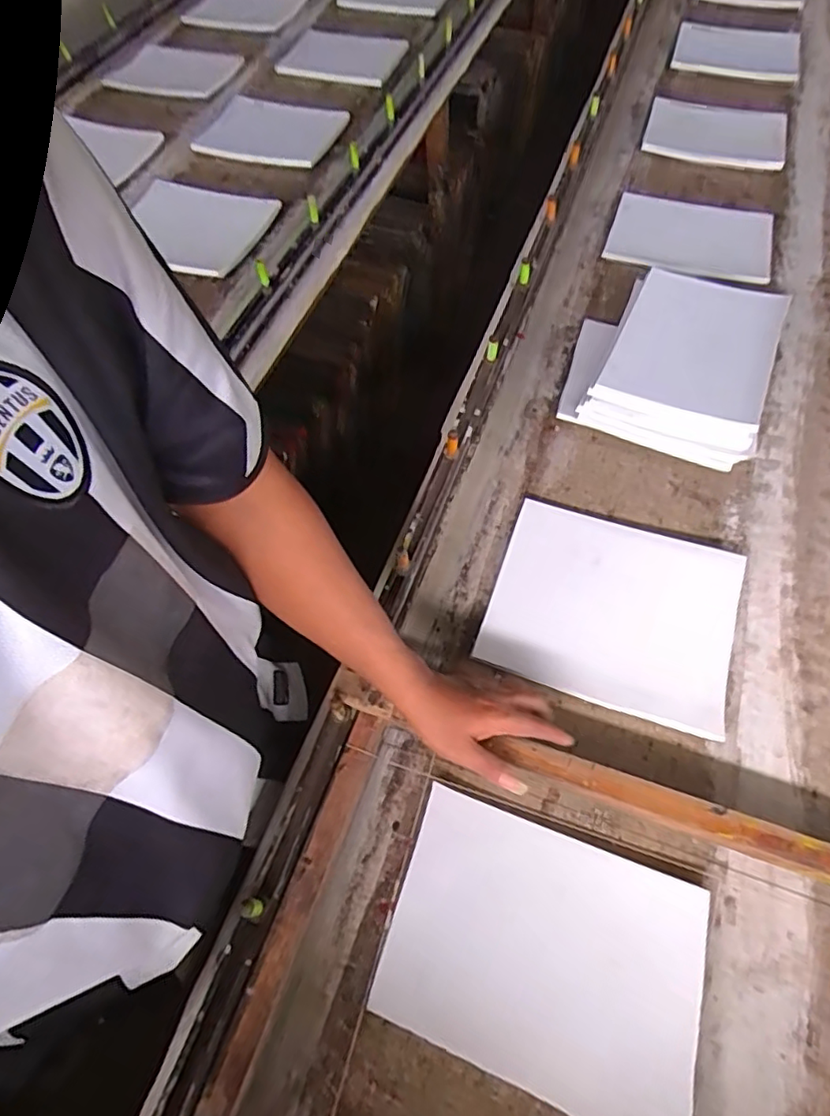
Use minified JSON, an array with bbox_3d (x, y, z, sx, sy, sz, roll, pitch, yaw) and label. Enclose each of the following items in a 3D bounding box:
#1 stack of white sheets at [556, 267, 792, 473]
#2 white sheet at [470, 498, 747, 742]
[{"bbox_3d":[0.368,-0.290,0.869,0.258,0.098,0.294,16,60,12],"label":"stack of white sheets"},{"bbox_3d":[0.234,0.059,0.718,0.273,0.013,0.236,16,65,15],"label":"white sheet"}]

